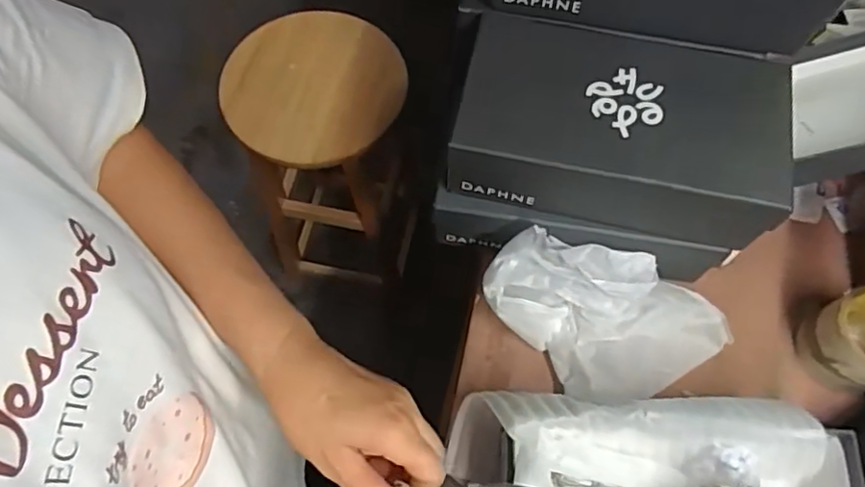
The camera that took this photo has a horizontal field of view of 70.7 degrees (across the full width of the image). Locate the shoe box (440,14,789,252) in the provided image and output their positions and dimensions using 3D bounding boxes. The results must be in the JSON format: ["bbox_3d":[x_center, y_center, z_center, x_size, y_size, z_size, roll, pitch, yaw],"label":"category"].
[{"bbox_3d":[0.176,-0.109,0.594,0.300,0.089,0.166,11,66,7],"label":"shoe box"}]

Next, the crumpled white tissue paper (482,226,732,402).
[{"bbox_3d":[0.176,0.079,0.615,0.246,0.122,0.137,13,67,7],"label":"crumpled white tissue paper"}]

